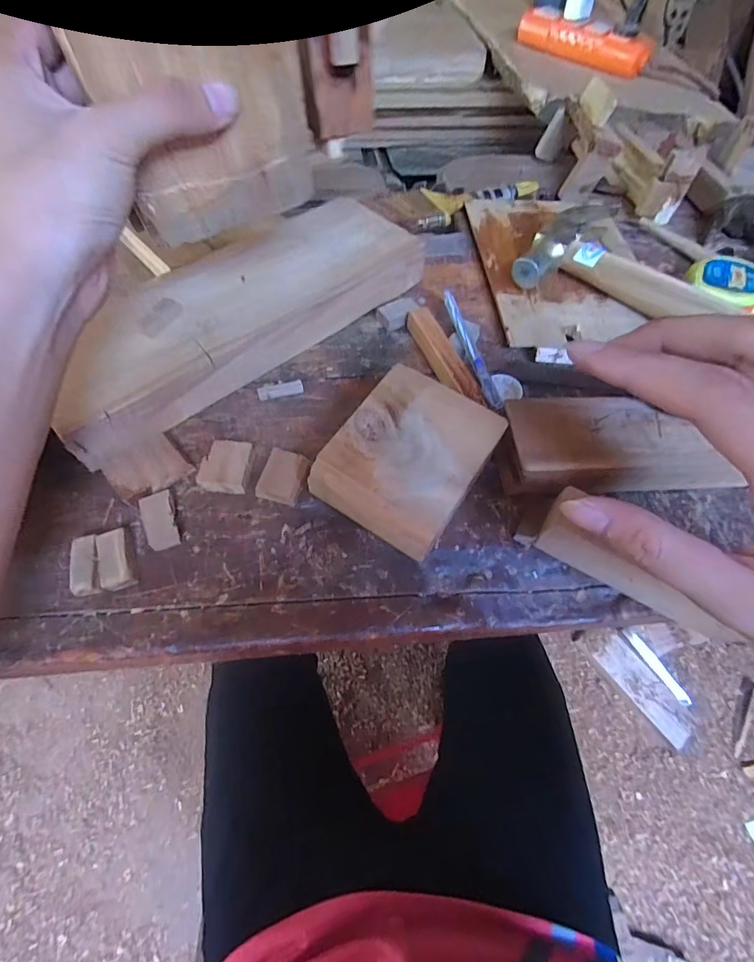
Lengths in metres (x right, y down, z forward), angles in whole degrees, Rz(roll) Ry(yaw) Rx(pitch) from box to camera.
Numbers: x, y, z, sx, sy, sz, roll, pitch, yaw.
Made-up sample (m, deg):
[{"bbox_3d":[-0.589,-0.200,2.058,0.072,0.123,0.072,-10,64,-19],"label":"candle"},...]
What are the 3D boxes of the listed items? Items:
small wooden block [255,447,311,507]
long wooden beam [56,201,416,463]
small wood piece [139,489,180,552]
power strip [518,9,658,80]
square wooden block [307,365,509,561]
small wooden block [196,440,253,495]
[{"bbox_3d":[-0.060,-0.002,0.289,0.027,0.013,0.033,17,61,8],"label":"small wooden block"},{"bbox_3d":[-0.105,-0.138,0.350,0.313,0.040,0.117,-39,68,-22],"label":"long wooden beam"},{"bbox_3d":[-0.131,0.024,0.269,0.018,0.013,0.033,-17,62,-12],"label":"small wood piece"},{"bbox_3d":[0.310,-0.669,0.680,0.211,0.045,0.050,33,64,16],"label":"power strip"},{"bbox_3d":[0.020,-0.010,0.283,0.083,0.037,0.104,31,63,15],"label":"square wooden block"},{"bbox_3d":[-0.098,-0.009,0.291,0.030,0.013,0.033,2,60,-1],"label":"small wooden block"}]

